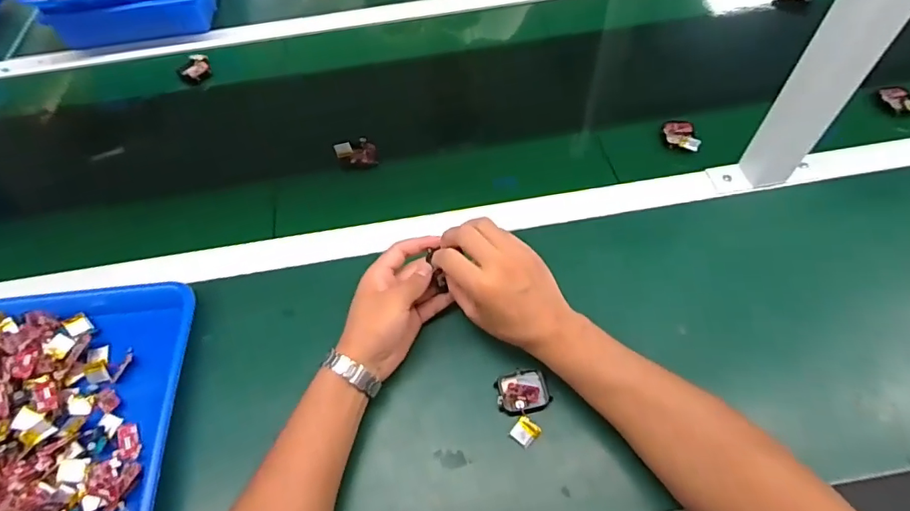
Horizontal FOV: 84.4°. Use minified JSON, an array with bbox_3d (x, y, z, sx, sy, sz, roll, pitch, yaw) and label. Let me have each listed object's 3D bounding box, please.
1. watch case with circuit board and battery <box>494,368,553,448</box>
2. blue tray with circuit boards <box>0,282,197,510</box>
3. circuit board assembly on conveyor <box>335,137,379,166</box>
[{"bbox_3d":[0.065,0.133,0.452,0.048,0.012,0.064,-14,57,-5],"label":"watch case with circuit board and battery"},{"bbox_3d":[-0.413,0.146,0.453,0.327,0.034,0.255,-4,57,2],"label":"blue tray with circuit boards"},{"bbox_3d":[-0.124,-0.130,0.635,0.048,0.015,0.037,-14,57,-5],"label":"circuit board assembly on conveyor"}]

